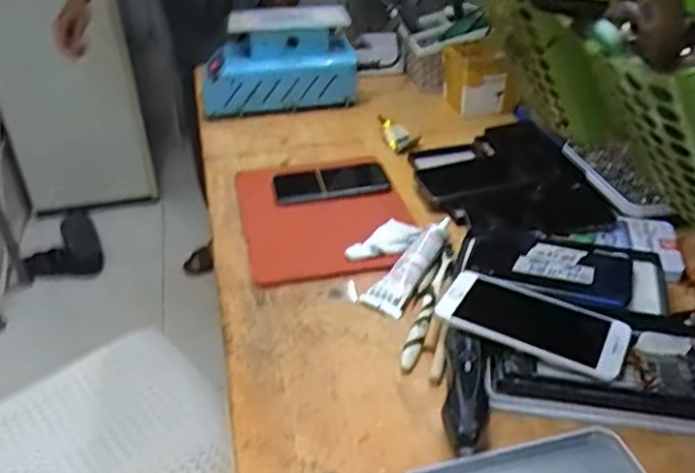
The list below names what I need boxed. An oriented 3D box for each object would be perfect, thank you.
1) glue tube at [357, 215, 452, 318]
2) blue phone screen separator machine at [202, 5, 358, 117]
[{"bbox_3d":[0.070,0.027,0.653,0.039,0.017,0.136,24,58,31],"label":"glue tube"},{"bbox_3d":[-0.114,-0.286,1.016,0.247,0.143,0.118,-7,35,-8],"label":"blue phone screen separator machine"}]

